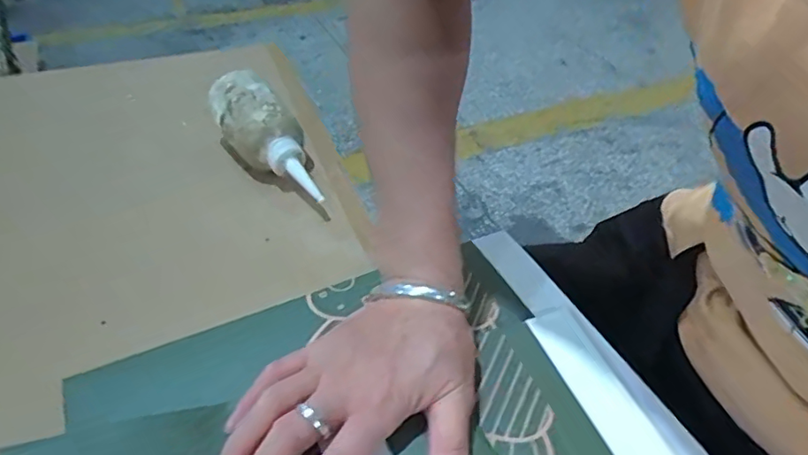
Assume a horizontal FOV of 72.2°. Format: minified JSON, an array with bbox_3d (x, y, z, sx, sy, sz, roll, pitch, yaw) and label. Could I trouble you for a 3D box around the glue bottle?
[{"bbox_3d":[-0.116,-0.078,0.479,0.047,0.040,0.142,-31,71,-33],"label":"glue bottle"}]

